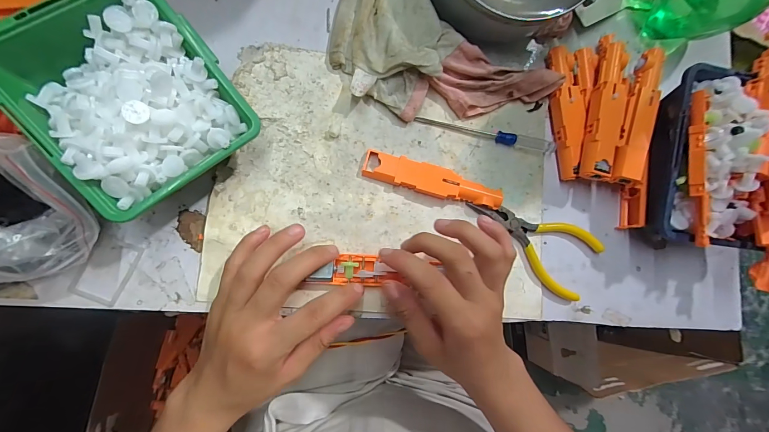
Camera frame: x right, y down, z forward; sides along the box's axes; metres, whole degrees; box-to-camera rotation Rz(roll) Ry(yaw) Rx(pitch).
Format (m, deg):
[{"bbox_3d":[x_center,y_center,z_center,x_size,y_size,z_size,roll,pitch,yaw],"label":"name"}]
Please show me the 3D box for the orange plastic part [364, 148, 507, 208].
[{"bbox_3d":[0.041,-0.029,0.278,0.117,0.014,0.024,16,82,-5],"label":"orange plastic part"}]

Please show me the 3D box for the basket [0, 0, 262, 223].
[{"bbox_3d":[-0.161,-0.076,0.220,0.110,0.056,0.126,-38,90,-9],"label":"basket"}]

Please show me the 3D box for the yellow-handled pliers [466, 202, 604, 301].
[{"bbox_3d":[0.132,0.015,0.290,0.121,0.010,0.061,38,81,-2],"label":"yellow-handled pliers"}]

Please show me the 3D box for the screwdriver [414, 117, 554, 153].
[{"bbox_3d":[0.091,-0.073,0.294,0.127,0.009,0.012,9,83,-6],"label":"screwdriver"}]

